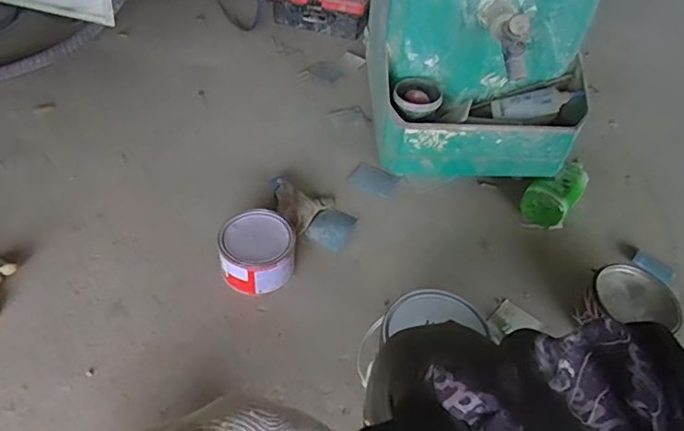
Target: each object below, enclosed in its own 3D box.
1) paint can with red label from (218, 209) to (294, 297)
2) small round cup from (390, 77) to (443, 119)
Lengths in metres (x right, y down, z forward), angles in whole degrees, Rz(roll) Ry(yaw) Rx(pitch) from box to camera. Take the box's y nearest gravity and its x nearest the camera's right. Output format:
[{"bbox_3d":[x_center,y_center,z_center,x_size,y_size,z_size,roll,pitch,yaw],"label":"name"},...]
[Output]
[{"bbox_3d":[-0.151,0.066,0.942,0.128,0.082,0.131,2,46,-2],"label":"paint can with red label"},{"bbox_3d":[0.149,-0.235,1.023,0.082,0.034,0.088,3,45,-3],"label":"small round cup"}]

